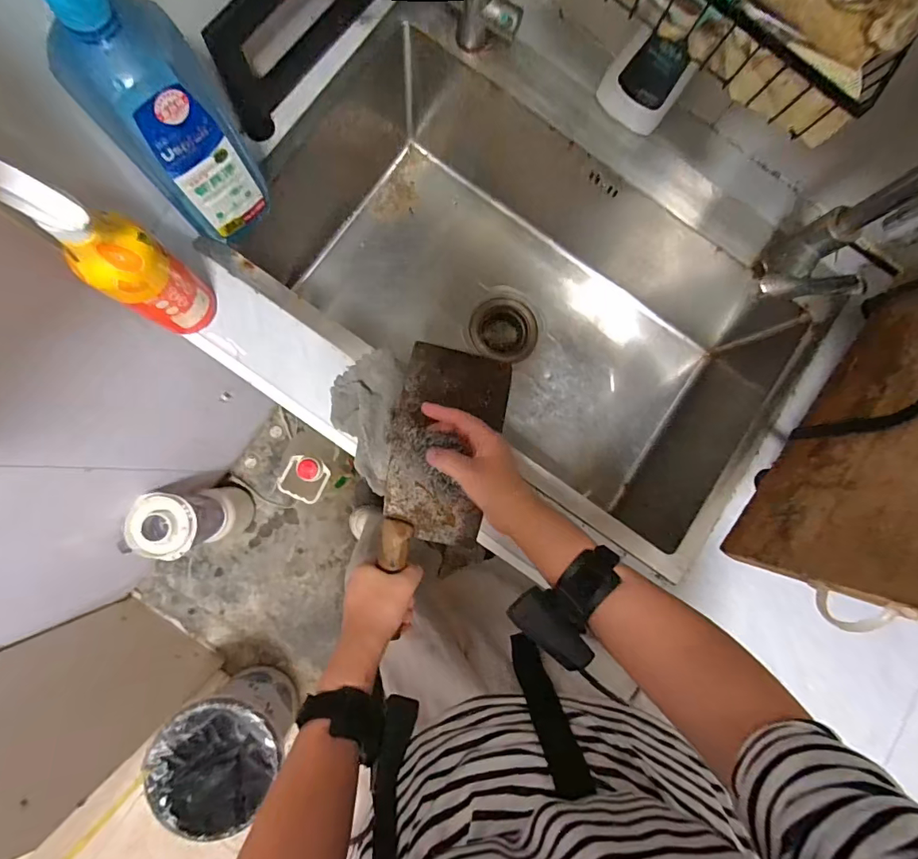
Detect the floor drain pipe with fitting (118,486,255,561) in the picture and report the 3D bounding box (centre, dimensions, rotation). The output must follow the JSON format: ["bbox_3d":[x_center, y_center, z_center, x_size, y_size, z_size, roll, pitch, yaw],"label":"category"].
[{"bbox_3d":[-0.591,0.203,1.044,0.146,0.329,0.124,-16,86,-6],"label":"floor drain pipe with fitting"}]

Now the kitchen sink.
[{"bbox_3d":[0.106,-0.193,0.657,0.676,0.229,0.474,36,83,-1],"label":"kitchen sink"}]

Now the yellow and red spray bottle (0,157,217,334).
[{"bbox_3d":[-0.300,-0.156,0.407,0.089,0.221,0.060,42,83,0],"label":"yellow and red spray bottle"}]

